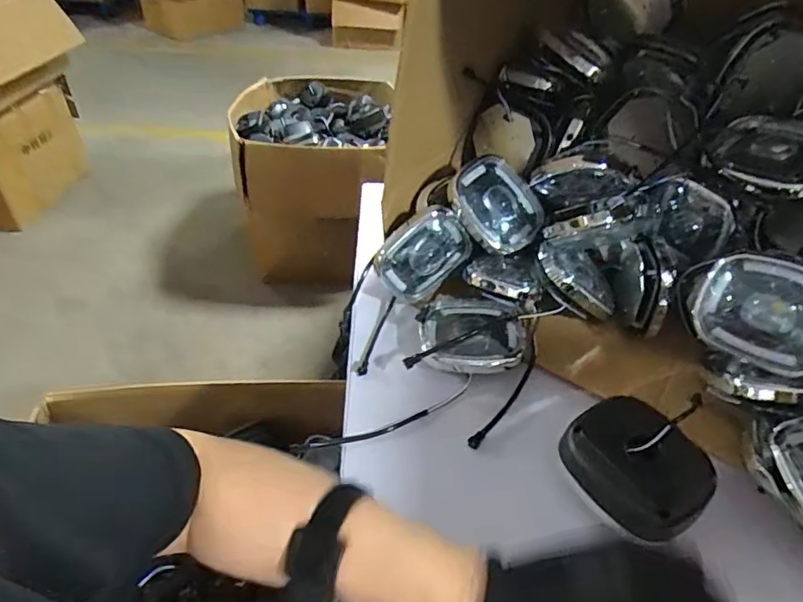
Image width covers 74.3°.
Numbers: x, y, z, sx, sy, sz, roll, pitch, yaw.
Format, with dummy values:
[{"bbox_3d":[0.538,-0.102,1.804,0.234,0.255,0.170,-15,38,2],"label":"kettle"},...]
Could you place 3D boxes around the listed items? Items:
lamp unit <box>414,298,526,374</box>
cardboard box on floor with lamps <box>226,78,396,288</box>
[{"bbox_3d":[0.077,0.039,0.593,0.118,0.044,0.087,6,41,3],"label":"lamp unit"},{"bbox_3d":[-0.300,-0.415,1.817,0.487,0.486,0.533,2,41,-1],"label":"cardboard box on floor with lamps"}]

